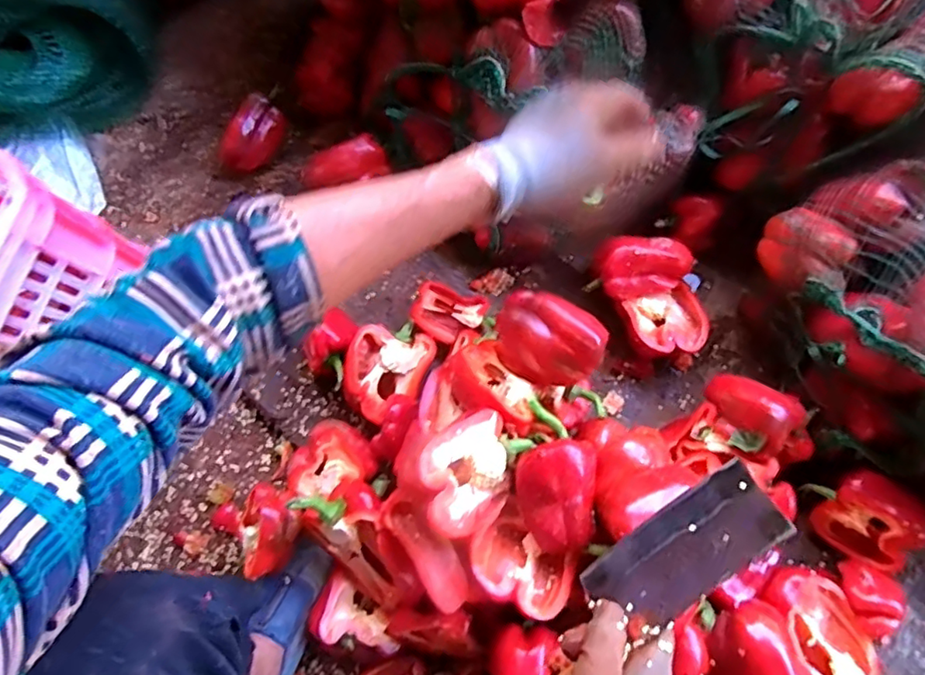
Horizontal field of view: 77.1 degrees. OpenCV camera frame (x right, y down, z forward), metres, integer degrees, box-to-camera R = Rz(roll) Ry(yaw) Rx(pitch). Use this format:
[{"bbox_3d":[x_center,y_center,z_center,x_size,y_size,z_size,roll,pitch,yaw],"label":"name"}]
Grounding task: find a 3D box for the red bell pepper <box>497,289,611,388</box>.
[{"bbox_3d":[0.082,0.004,0.562,0.103,0.062,0.070,28,79,8],"label":"red bell pepper"}]

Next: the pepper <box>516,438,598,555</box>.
[{"bbox_3d":[0.084,0.142,0.517,0.067,0.053,0.097,1,77,2],"label":"pepper"}]

